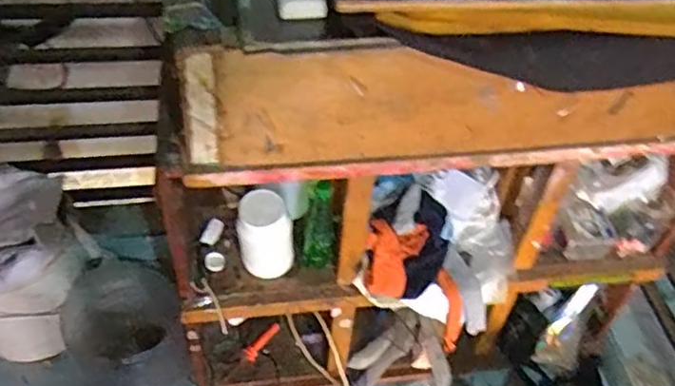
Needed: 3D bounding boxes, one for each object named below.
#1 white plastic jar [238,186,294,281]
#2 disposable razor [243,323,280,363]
[{"bbox_3d":[-0.137,0.074,1.195,0.098,0.179,0.093,3,46,-3],"label":"white plastic jar"},{"bbox_3d":[-0.182,0.359,1.531,0.031,0.014,0.108,38,78,27],"label":"disposable razor"}]

